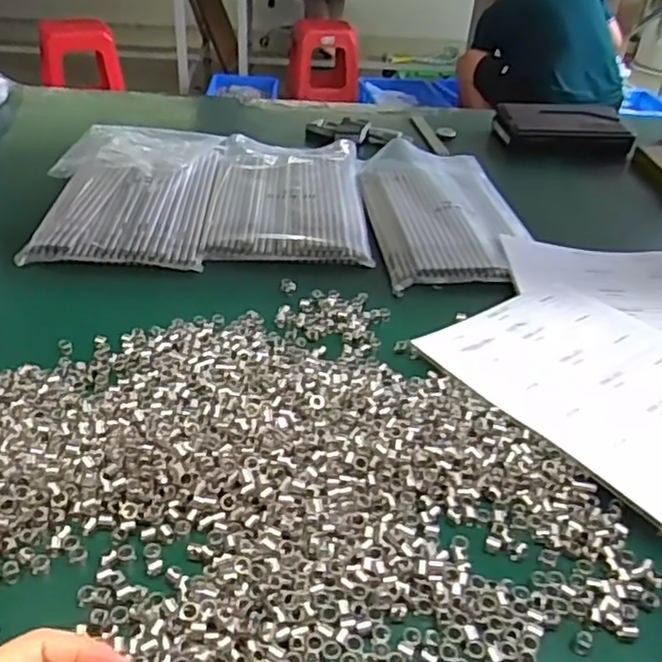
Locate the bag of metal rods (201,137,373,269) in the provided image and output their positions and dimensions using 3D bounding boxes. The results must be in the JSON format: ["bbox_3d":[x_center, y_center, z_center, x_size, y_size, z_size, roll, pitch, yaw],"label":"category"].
[{"bbox_3d":[-0.052,-0.175,0.829,0.180,0.024,0.313,1,36,-3],"label":"bag of metal rods"}]

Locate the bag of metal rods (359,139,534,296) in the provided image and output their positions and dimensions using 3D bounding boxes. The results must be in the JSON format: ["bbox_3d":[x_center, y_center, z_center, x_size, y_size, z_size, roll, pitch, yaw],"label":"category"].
[{"bbox_3d":[0.138,-0.156,0.818,0.180,0.022,0.333,-1,36,-5],"label":"bag of metal rods"}]

